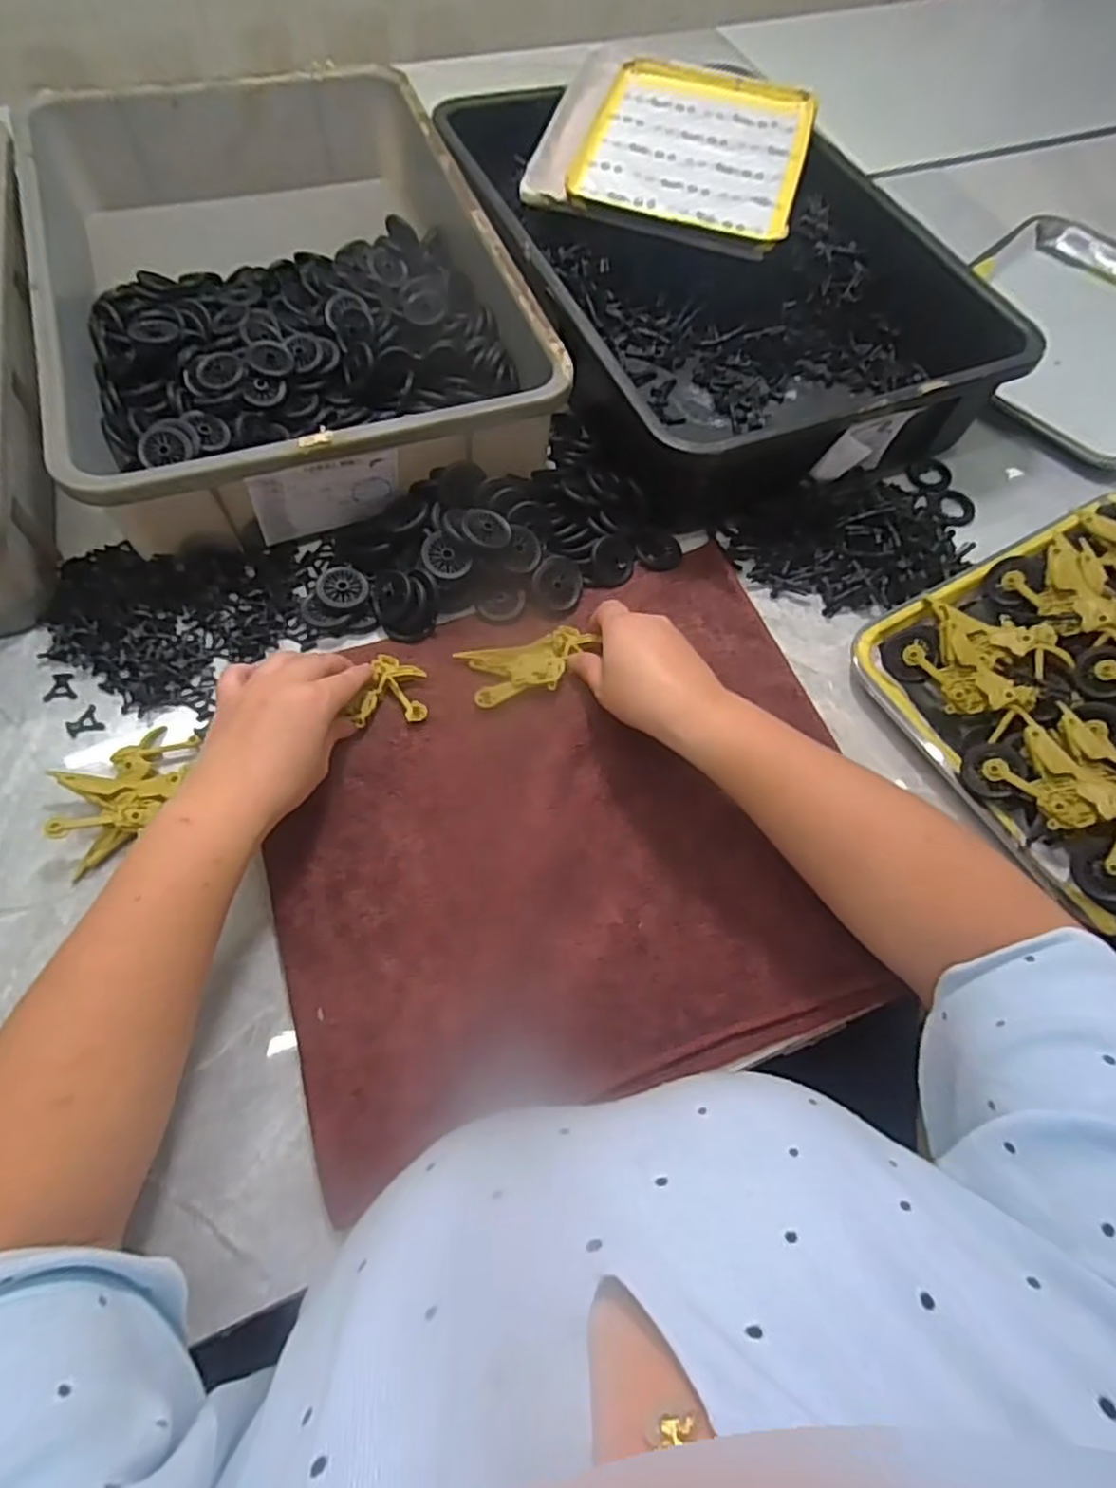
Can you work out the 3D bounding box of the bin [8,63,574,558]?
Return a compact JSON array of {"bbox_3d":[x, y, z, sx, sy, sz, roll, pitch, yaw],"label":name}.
[{"bbox_3d":[-0.239,-0.403,0.609,0.354,0.097,0.527,-15,65,-12],"label":"bin"}]

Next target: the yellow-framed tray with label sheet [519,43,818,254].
[{"bbox_3d":[0.118,-0.588,0.670,0.242,0.017,0.281,16,69,5],"label":"yellow-framed tray with label sheet"}]

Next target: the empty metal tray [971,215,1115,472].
[{"bbox_3d":[0.544,-0.426,0.717,0.261,0.029,0.401,39,67,15],"label":"empty metal tray"}]

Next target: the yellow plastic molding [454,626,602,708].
[{"bbox_3d":[-0.018,-0.057,0.498,0.095,0.009,0.048,-13,65,-10],"label":"yellow plastic molding"}]

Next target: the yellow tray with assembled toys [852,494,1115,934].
[{"bbox_3d":[0.410,-0.056,0.495,0.326,0.061,0.246,-26,67,-16],"label":"yellow tray with assembled toys"}]

